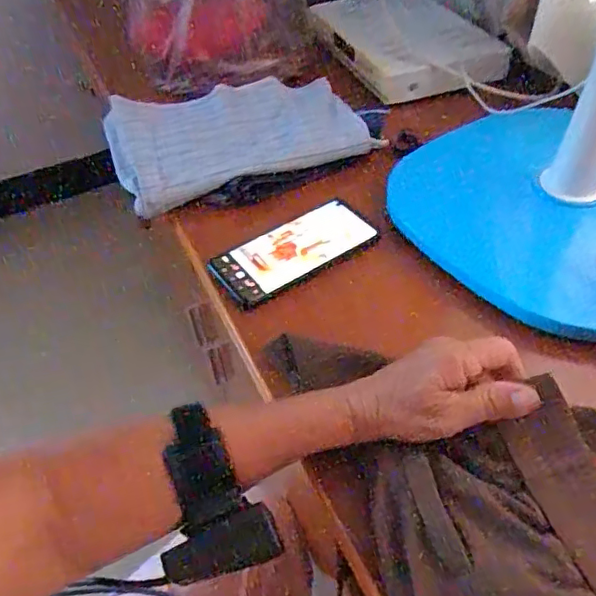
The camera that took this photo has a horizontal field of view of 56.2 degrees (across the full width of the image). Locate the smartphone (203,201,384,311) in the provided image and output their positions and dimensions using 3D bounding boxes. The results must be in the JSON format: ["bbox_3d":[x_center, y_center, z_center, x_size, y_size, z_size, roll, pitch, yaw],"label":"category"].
[{"bbox_3d":[-0.004,-0.046,0.541,0.159,0.015,0.071,-28,51,-20],"label":"smartphone"}]

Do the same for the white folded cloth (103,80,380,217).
[{"bbox_3d":[-0.080,-0.204,0.675,0.284,0.028,0.207,-19,48,-12],"label":"white folded cloth"}]

